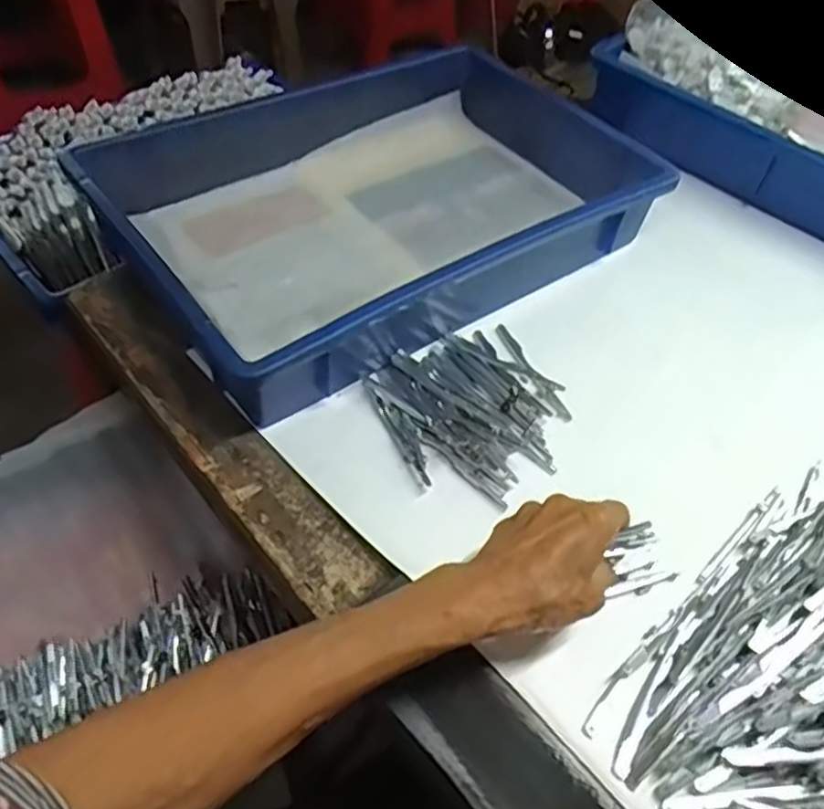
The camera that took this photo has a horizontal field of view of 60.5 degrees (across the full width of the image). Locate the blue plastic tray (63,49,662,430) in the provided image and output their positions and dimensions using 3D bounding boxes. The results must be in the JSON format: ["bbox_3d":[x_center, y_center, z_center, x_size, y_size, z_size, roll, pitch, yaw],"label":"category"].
[{"bbox_3d":[-0.016,-0.184,0.602,0.454,0.074,0.294,-30,59,-27],"label":"blue plastic tray"}]

